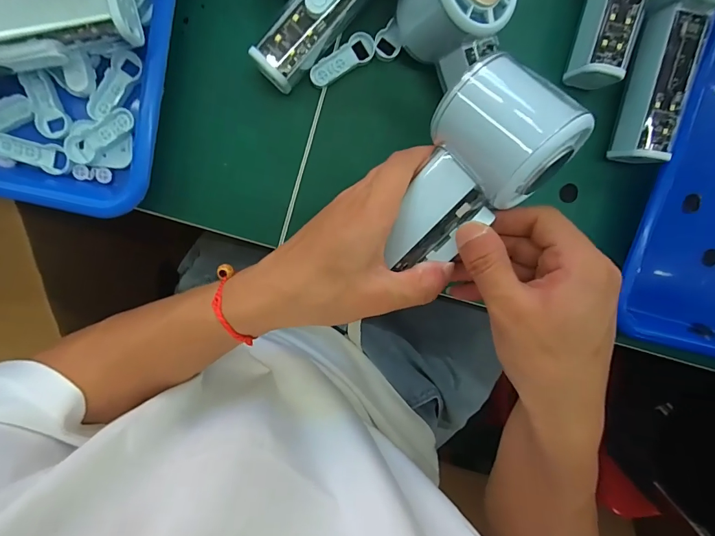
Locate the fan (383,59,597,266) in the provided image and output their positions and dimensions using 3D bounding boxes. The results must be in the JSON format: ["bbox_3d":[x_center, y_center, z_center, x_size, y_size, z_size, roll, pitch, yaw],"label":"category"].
[{"bbox_3d":[0.062,-0.051,0.215,0.059,0.056,0.111,48,123,12],"label":"fan"}]

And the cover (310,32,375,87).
[{"bbox_3d":[-0.011,-0.146,0.277,0.050,0.011,0.019,-40,99,0],"label":"cover"}]

